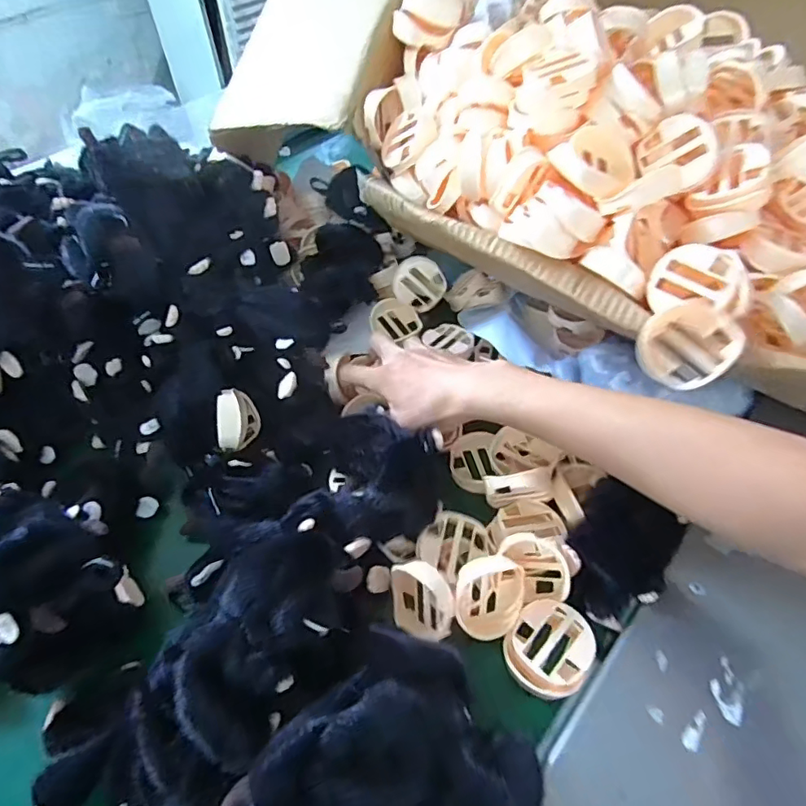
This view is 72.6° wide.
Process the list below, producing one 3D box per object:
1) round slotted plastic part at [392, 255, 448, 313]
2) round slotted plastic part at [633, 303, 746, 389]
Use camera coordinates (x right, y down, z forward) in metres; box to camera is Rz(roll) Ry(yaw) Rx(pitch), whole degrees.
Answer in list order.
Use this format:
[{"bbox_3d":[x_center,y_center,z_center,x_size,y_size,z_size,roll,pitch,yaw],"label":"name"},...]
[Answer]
[{"bbox_3d":[0.019,-0.135,0.615,0.058,0.057,0.017,35,26,-8],"label":"round slotted plastic part"},{"bbox_3d":[0.195,-0.041,0.376,0.063,0.014,0.061,-5,70,24],"label":"round slotted plastic part"}]

